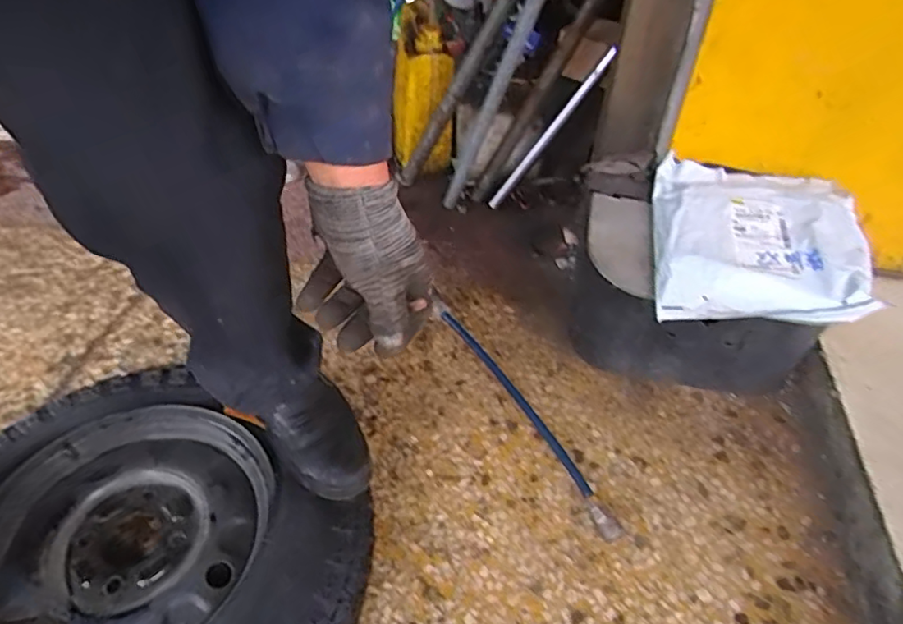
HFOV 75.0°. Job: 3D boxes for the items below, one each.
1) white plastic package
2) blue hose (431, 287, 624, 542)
[{"bbox_3d":[0.409,-0.097,0.789,0.270,0.049,0.293,8,45,6],"label":"white plastic package"},{"bbox_3d":[0.094,0.132,0.862,0.034,0.022,0.457,-20,49,-21],"label":"blue hose"}]

